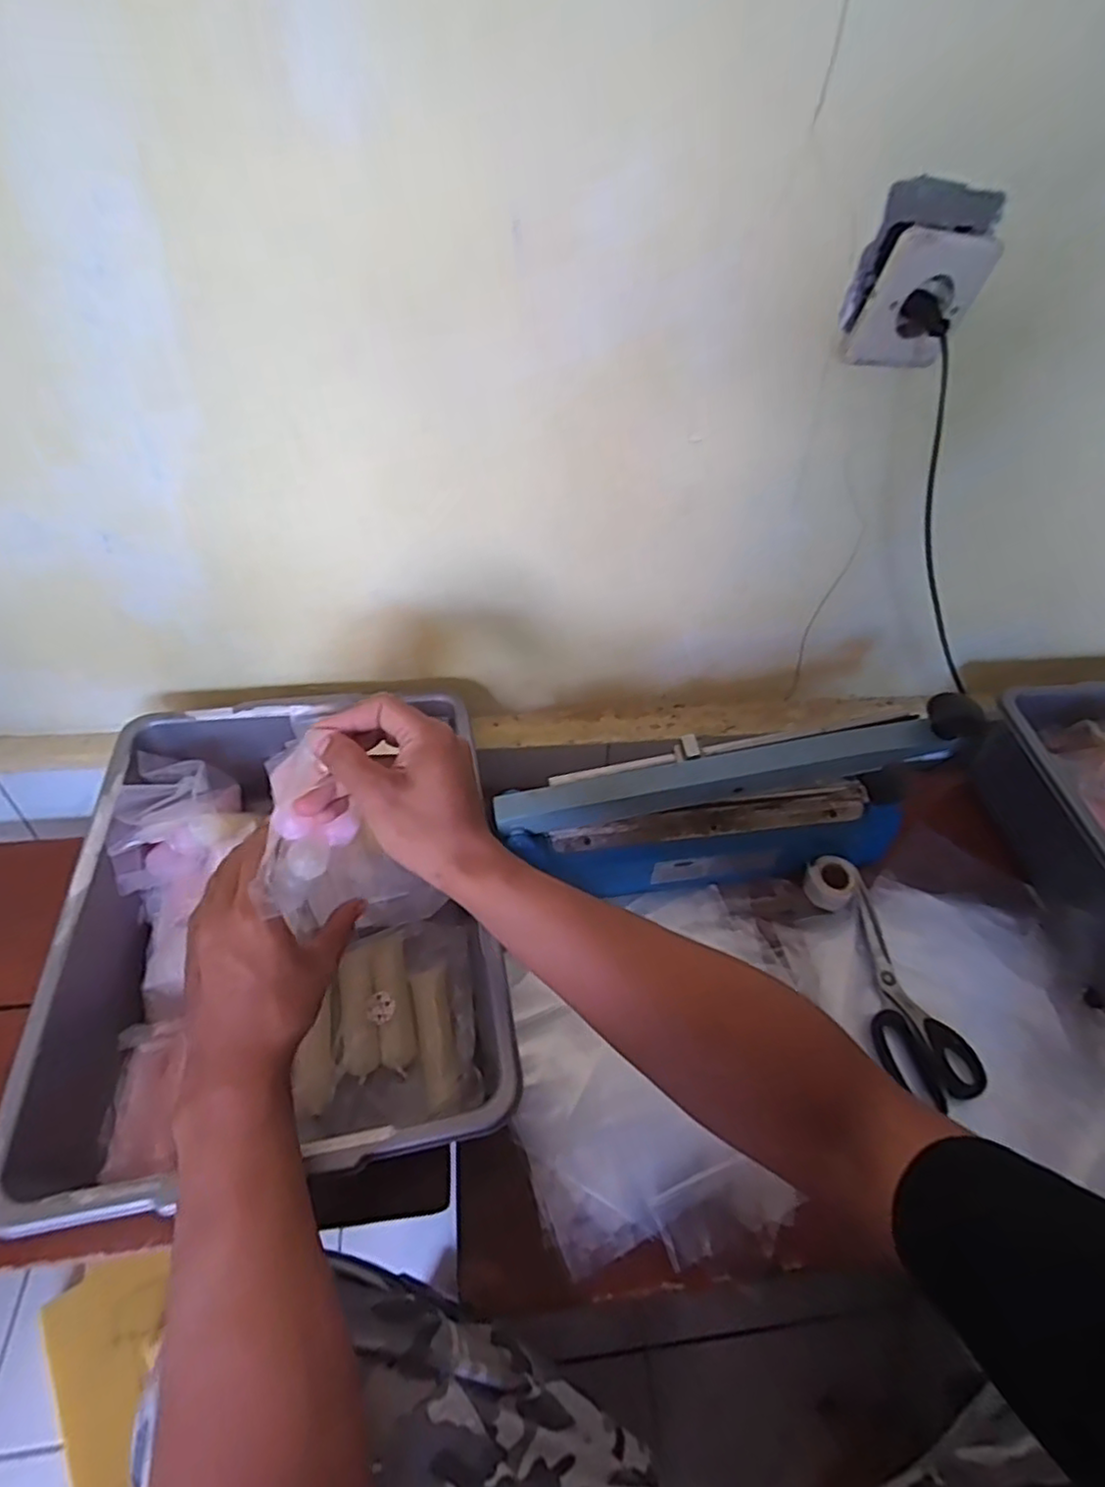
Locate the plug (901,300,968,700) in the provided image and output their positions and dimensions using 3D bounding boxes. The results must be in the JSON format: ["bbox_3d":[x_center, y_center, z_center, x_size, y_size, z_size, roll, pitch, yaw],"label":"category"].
[{"bbox_3d":[0.318,-0.173,0.541,0.026,0.355,0.049,0,43,33],"label":"plug"}]

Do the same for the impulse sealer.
[{"bbox_3d":[0.148,0.047,0.588,0.381,0.188,0.070,-4,50,-8],"label":"impulse sealer"}]

